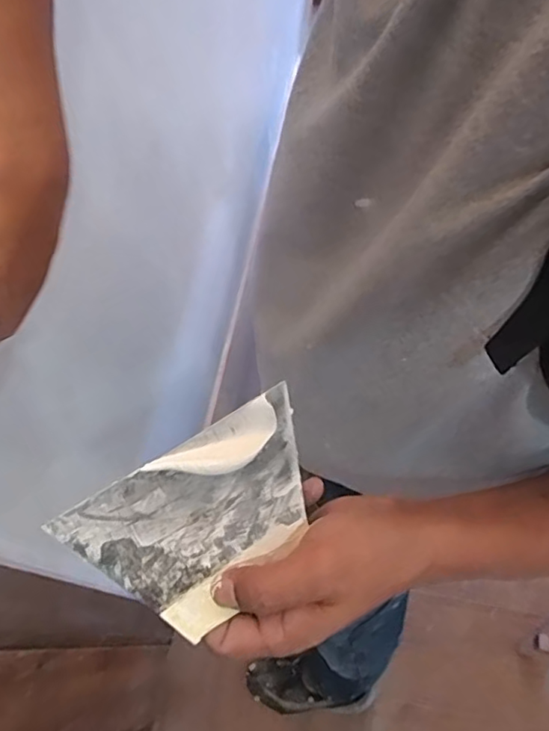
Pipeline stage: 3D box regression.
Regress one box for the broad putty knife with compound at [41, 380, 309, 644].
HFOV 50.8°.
[{"bbox_3d":[-0.033,0.086,0.315,0.134,0.007,0.093,-31,97,-13],"label":"broad putty knife with compound"}]

